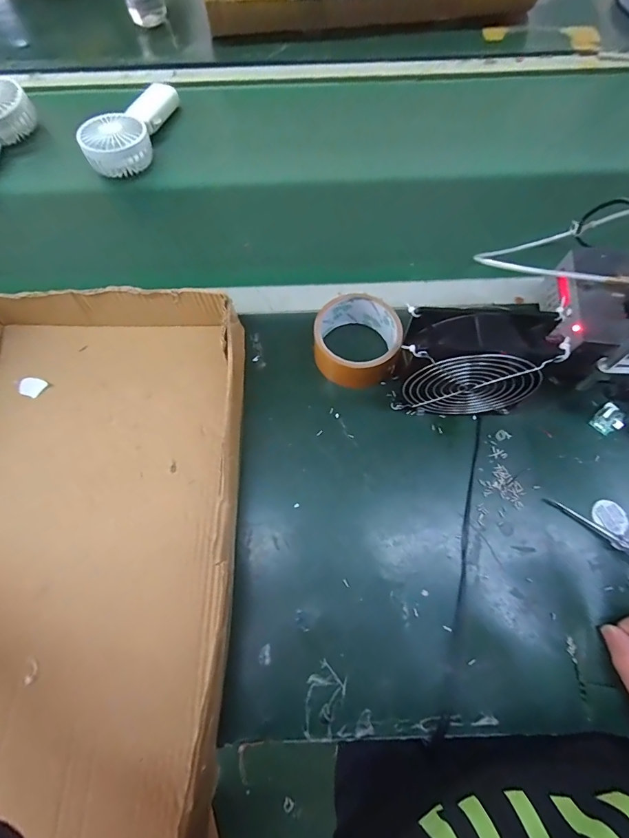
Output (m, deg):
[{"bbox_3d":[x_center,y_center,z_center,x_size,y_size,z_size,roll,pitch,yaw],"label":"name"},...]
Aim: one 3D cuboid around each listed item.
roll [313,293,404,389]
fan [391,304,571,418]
[{"bbox_3d":[0.043,-0.084,0.411,0.083,0.054,0.086,0,70,0],"label":"roll"},{"bbox_3d":[0.141,-0.047,0.357,0.128,0.120,0.055,4,70,2],"label":"fan"}]

